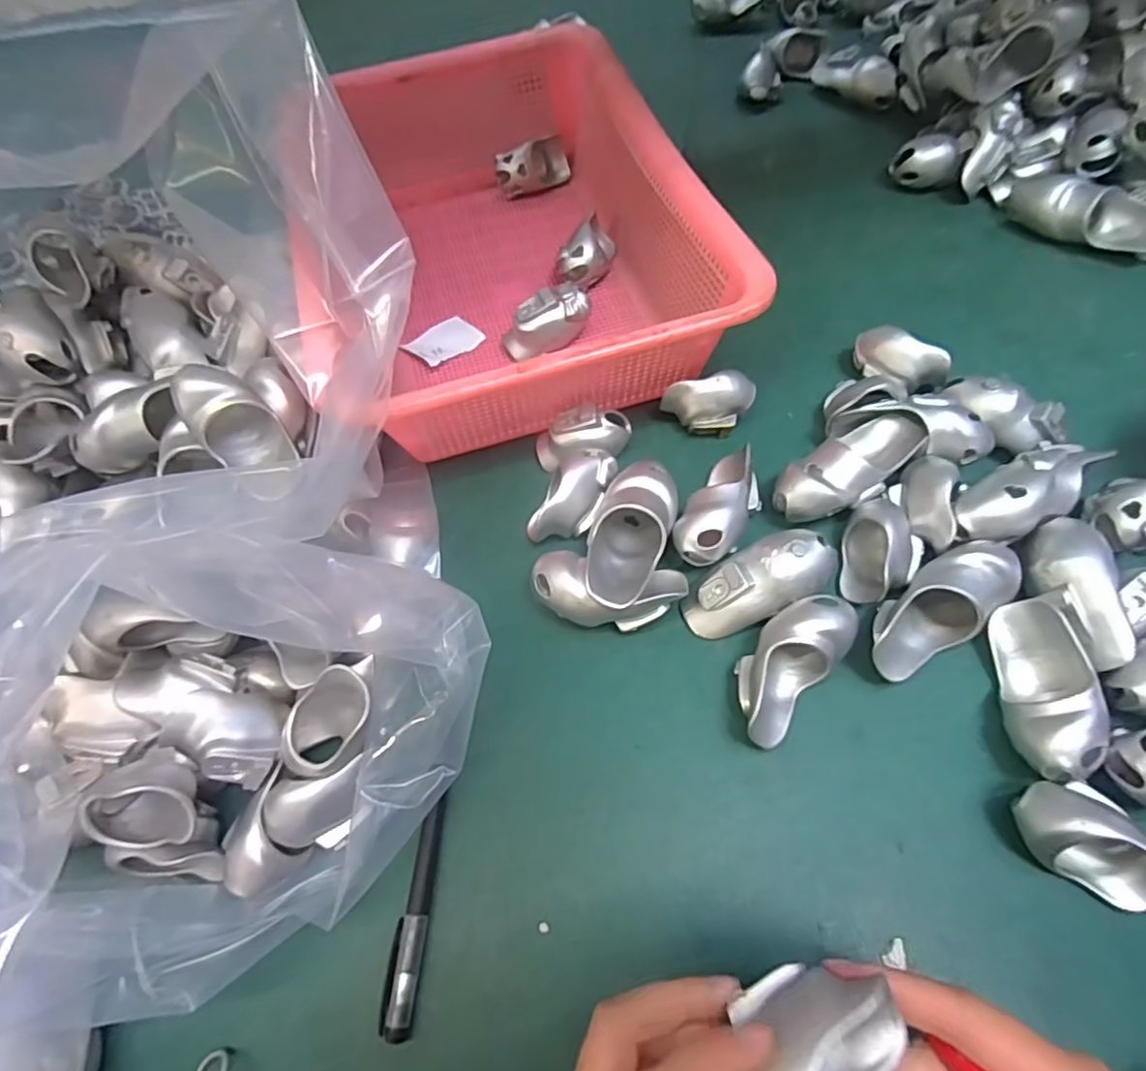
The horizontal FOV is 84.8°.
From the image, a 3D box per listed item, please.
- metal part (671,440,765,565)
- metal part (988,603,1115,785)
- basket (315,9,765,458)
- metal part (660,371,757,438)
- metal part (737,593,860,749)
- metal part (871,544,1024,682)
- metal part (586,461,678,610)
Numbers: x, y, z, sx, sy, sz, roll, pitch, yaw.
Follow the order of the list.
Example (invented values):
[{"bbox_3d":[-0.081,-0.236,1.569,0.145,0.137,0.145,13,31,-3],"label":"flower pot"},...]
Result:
[{"bbox_3d":[0.085,-0.016,0.355,0.034,0.034,0.079,26,66,17],"label":"metal part"},{"bbox_3d":[0.217,0.072,0.292,0.031,0.035,0.078,2,62,5],"label":"metal part"},{"bbox_3d":[-0.038,-0.217,0.446,0.226,0.090,0.354,-15,61,-4],"label":"basket"},{"bbox_3d":[0.087,-0.081,0.396,0.056,0.033,0.026,-8,61,0],"label":"metal part"},{"bbox_3d":[0.104,0.062,0.305,0.035,0.032,0.073,37,70,21],"label":"metal part"},{"bbox_3d":[0.183,0.036,0.313,0.087,0.033,0.037,-34,65,-14],"label":"metal part"},{"bbox_3d":[0.031,0.003,0.345,0.041,0.038,0.092,12,63,10],"label":"metal part"}]

